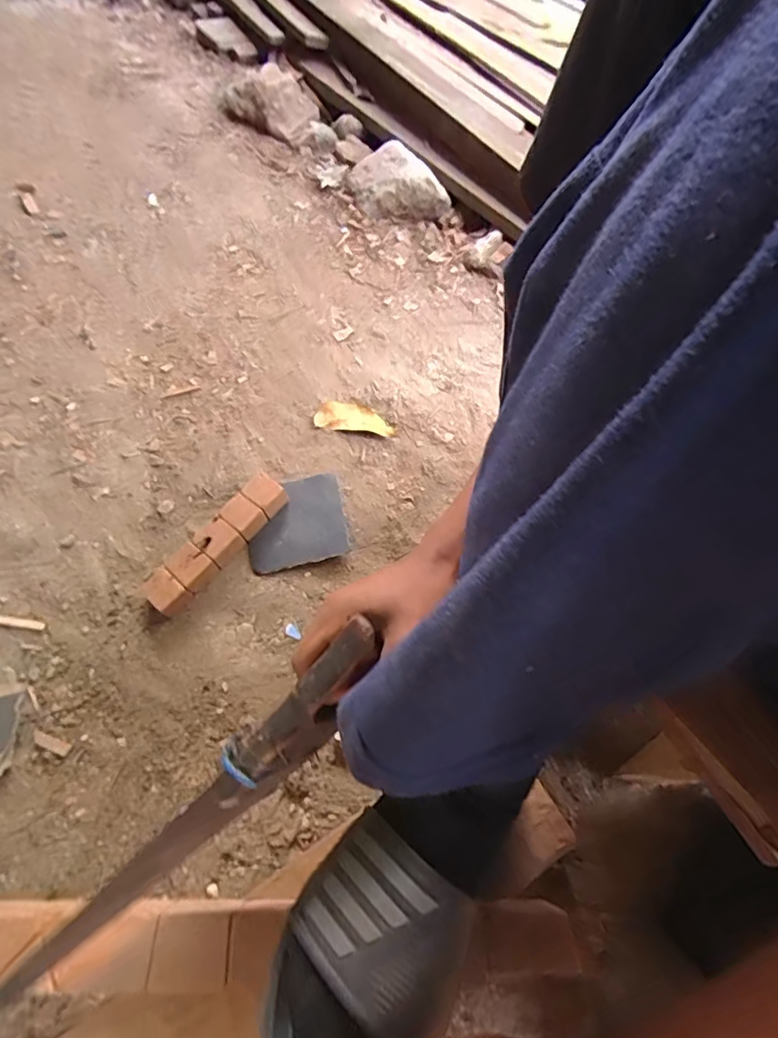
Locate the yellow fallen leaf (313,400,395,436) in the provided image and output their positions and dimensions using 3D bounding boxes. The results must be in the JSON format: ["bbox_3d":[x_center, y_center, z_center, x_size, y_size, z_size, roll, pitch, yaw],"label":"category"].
[{"bbox_3d":[-0.044,-0.133,0.678,0.102,0.007,0.045,11,62,4],"label":"yellow fallen leaf"}]

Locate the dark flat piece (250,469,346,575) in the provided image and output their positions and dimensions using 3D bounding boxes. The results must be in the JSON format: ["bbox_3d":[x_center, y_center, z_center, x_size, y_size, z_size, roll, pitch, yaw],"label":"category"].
[{"bbox_3d":[-0.109,0.003,0.610,0.113,0.008,0.110,-13,63,-9],"label":"dark flat piece"}]

